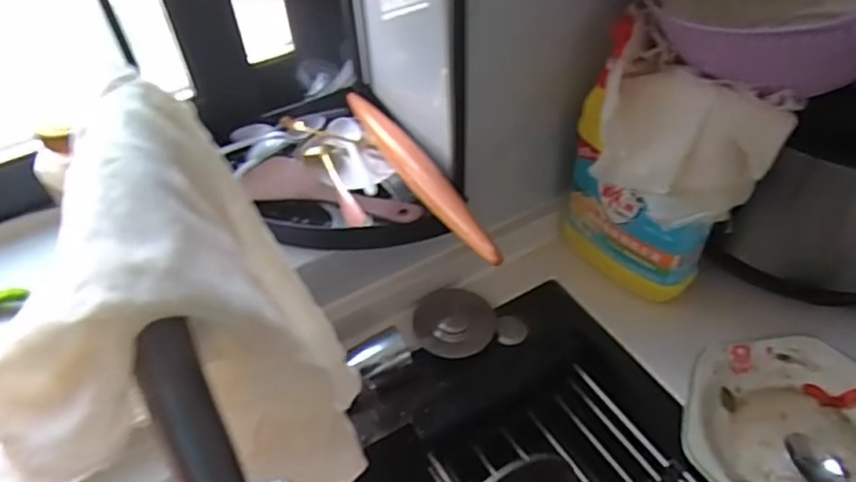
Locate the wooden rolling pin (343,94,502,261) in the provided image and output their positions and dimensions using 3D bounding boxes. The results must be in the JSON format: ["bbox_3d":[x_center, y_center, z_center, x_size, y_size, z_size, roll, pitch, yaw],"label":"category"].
[{"bbox_3d":[-0.014,-0.070,0.574,0.028,0.022,0.290,-23,49,-18],"label":"wooden rolling pin"}]

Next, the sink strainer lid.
[{"bbox_3d":[0.027,0.083,0.623,0.081,0.016,0.075,-2,46,2],"label":"sink strainer lid"}]

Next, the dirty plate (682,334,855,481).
[{"bbox_3d":[0.315,0.166,0.512,0.188,0.032,0.184,-2,46,2],"label":"dirty plate"}]

